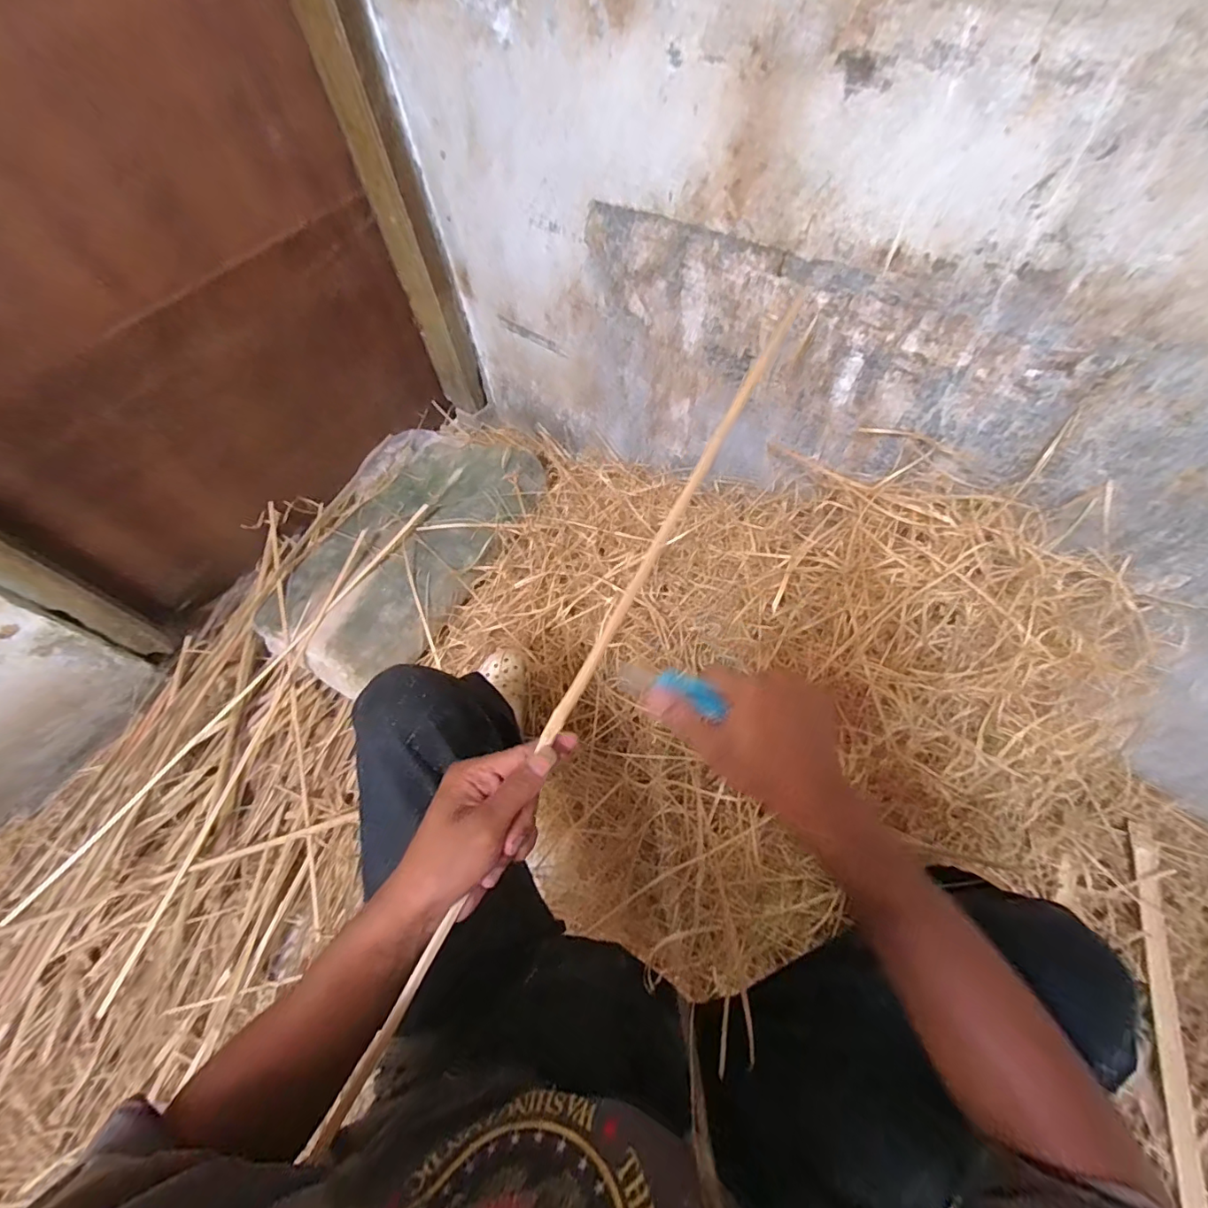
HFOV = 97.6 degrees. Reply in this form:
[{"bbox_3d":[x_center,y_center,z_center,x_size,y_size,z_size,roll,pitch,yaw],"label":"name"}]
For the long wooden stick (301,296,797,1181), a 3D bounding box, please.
[{"bbox_3d":[0.004,0.022,0.394,0.014,0.020,0.682,25,74,17],"label":"long wooden stick"}]

